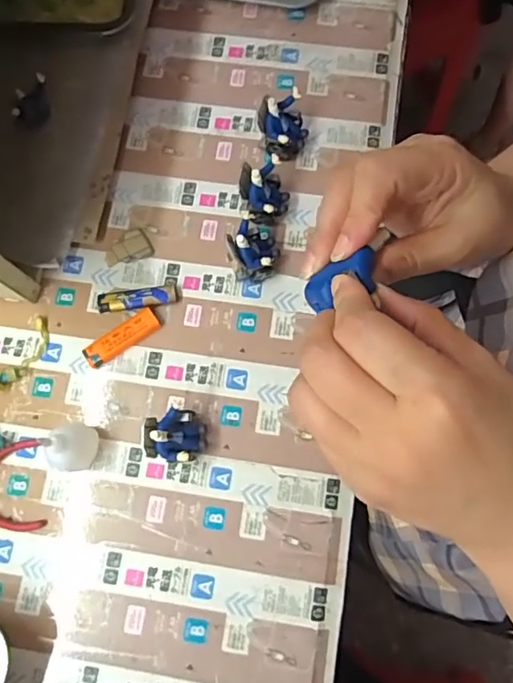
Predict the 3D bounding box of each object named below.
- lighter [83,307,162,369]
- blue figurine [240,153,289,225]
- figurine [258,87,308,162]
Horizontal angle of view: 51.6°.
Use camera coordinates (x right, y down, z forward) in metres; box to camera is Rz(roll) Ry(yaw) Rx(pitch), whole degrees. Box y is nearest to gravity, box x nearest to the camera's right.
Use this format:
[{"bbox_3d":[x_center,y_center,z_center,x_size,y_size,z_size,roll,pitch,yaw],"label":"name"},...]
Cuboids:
[{"bbox_3d":[-0.135,-0.003,0.534,0.081,0.013,0.024,-36,78,-8],"label":"lighter"},{"bbox_3d":[0.008,-0.152,0.538,0.047,0.064,0.046,0,76,1],"label":"blue figurine"},{"bbox_3d":[0.028,-0.227,0.558,0.050,0.058,0.050,-1,76,0],"label":"figurine"}]

